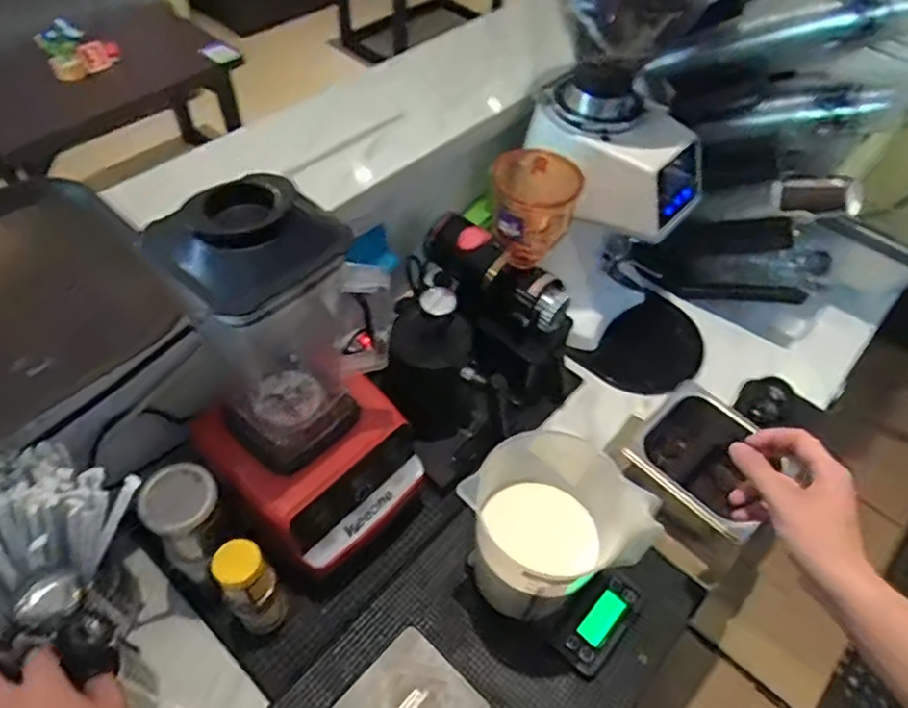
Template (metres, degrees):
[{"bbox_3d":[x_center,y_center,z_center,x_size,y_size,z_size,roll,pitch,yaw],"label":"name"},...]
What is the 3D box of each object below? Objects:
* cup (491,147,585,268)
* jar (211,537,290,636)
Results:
[{"bbox_3d":[0.091,-0.165,0.750,0.098,0.140,0.087,13,52,6],"label":"cup"},{"bbox_3d":[-0.218,0.254,0.687,0.058,0.172,0.051,-28,59,-24],"label":"jar"}]

